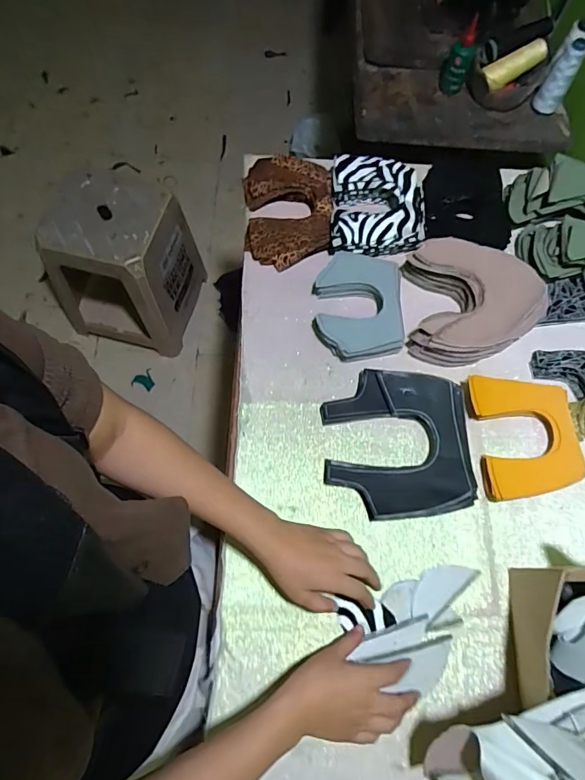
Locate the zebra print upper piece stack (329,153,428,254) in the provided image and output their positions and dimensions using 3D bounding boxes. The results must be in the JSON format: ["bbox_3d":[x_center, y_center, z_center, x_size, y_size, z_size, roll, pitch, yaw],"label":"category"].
[{"bbox_3d":[0.131,-0.279,0.711,0.146,0.057,0.161,3,69,-2],"label":"zebra print upper piece stack"}]

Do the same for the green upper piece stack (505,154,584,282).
[{"bbox_3d":[0.432,-0.260,0.687,0.172,0.068,0.179,-6,70,-5],"label":"green upper piece stack"}]

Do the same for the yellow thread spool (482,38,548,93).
[{"bbox_3d":[0.386,-0.566,0.799,0.119,0.036,0.032,-28,69,3],"label":"yellow thread spool"}]

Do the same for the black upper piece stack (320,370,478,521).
[{"bbox_3d":[0.134,0.067,0.588,0.183,0.031,0.185,1,69,-3],"label":"black upper piece stack"}]

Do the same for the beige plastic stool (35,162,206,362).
[{"bbox_3d":[-0.464,-0.347,1.297,0.325,0.381,0.309,13,69,2],"label":"beige plastic stool"}]

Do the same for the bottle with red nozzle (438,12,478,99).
[{"bbox_3d":[0.290,-0.579,0.803,0.043,0.118,0.031,13,68,6],"label":"bottle with red nozzle"}]

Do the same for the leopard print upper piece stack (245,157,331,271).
[{"bbox_3d":[-0.006,-0.280,0.714,0.135,0.041,0.190,-1,69,-3],"label":"leopard print upper piece stack"}]

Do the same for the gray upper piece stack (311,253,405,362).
[{"bbox_3d":[0.092,-0.121,0.654,0.121,0.045,0.163,0,69,-3],"label":"gray upper piece stack"}]

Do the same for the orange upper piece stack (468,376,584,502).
[{"bbox_3d":[0.301,0.059,0.598,0.118,0.030,0.157,-1,69,-4],"label":"orange upper piece stack"}]

